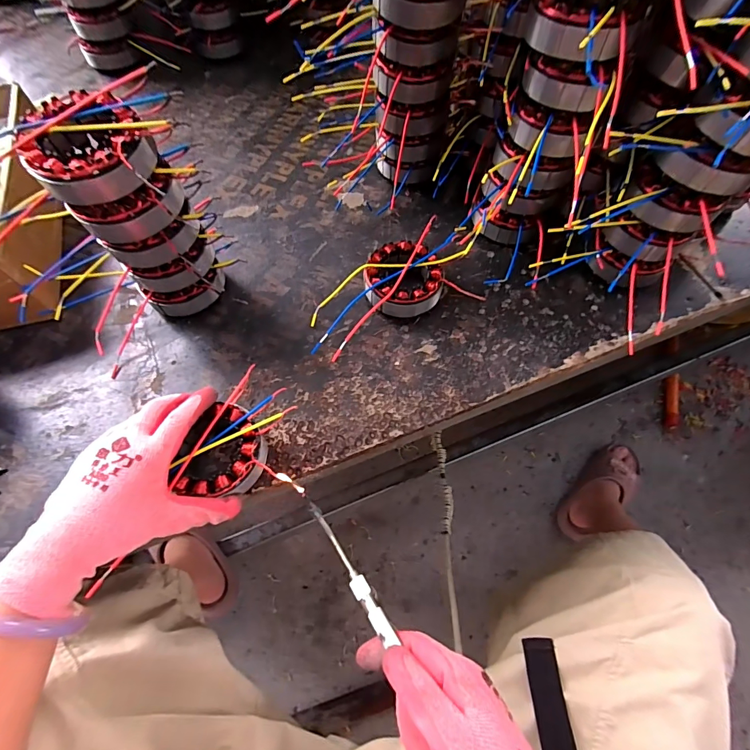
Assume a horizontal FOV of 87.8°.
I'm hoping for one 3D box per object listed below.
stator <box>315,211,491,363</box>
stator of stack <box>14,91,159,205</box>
[{"bbox_3d":[0.017,-0.097,0.433,0.182,0.043,0.093,-26,68,-11],"label":"stator"},{"bbox_3d":[-0.211,-0.170,0.291,0.081,0.038,0.079,0,66,0],"label":"stator of stack"}]

